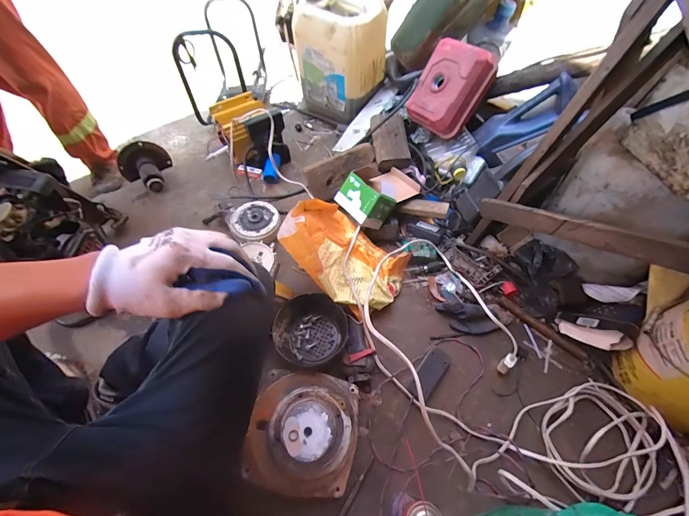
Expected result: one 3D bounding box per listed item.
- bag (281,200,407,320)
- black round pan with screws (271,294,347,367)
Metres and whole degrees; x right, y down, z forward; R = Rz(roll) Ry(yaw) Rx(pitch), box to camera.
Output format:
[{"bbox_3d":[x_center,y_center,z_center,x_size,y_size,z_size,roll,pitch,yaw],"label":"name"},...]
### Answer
[{"bbox_3d":[0.001,-0.020,0.798,0.299,0.193,0.236,33,63,15],"label":"bag"},{"bbox_3d":[-0.083,0.175,0.798,0.165,0.082,0.155,1,59,-2],"label":"black round pan with screws"}]

